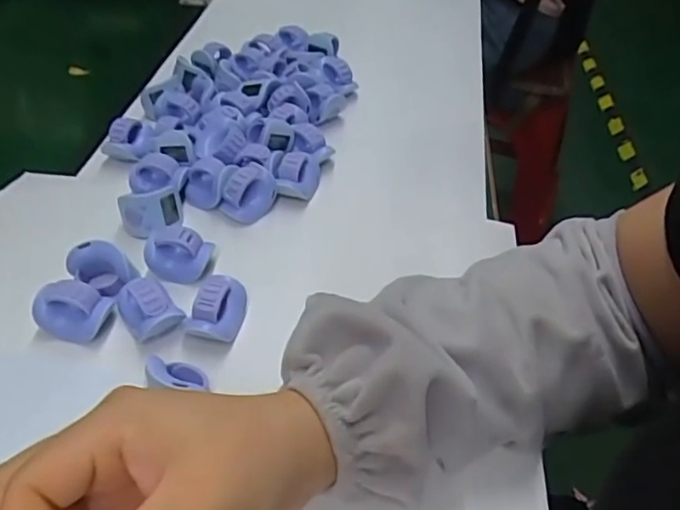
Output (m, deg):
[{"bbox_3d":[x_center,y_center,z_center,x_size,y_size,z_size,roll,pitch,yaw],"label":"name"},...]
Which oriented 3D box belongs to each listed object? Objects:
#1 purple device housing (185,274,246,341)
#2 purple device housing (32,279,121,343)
[{"bbox_3d":[-0.073,0.033,0.357,0.028,0.033,0.038,10,45,9],"label":"purple device housing"},{"bbox_3d":[-0.156,0.032,0.352,0.042,0.033,0.023,5,45,4],"label":"purple device housing"}]

